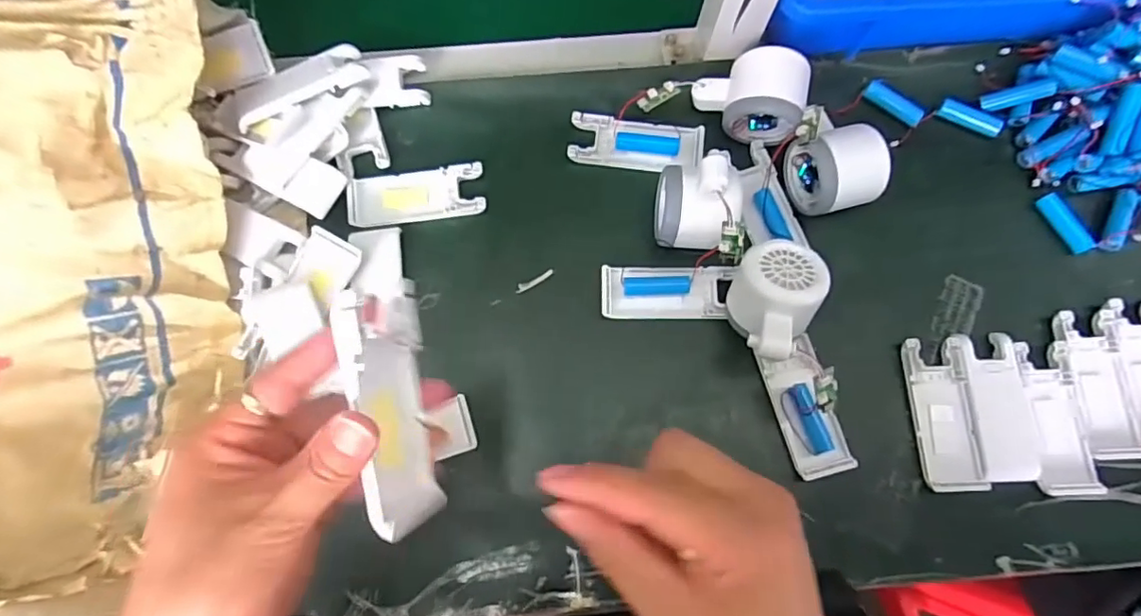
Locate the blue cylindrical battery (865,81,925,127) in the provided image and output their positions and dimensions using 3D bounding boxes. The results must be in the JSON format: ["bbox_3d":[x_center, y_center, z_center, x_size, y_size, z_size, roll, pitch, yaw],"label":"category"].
[{"bbox_3d":[0.259,-0.163,0.454,0.050,0.013,0.016,32,79,7],"label":"blue cylindrical battery"}]

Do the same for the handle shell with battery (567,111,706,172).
[{"bbox_3d":[0.052,-0.129,0.447,0.103,0.009,0.041,8,77,2],"label":"handle shell with battery"}]

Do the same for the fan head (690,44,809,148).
[{"bbox_3d":[0.138,-0.163,0.436,0.084,0.044,0.061,25,78,6],"label":"fan head"}]

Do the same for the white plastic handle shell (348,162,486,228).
[{"bbox_3d":[-0.119,-0.087,0.439,0.102,0.006,0.042,-7,77,-2],"label":"white plastic handle shell"}]

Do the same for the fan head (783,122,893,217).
[{"bbox_3d":[0.195,-0.103,0.418,0.058,0.056,0.062,-18,77,-4],"label":"fan head"}]

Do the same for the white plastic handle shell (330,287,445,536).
[{"bbox_3d":[-0.077,0.043,0.244,0.018,0.050,0.101,-5,94,17],"label":"white plastic handle shell"}]

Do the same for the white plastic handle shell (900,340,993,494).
[{"bbox_3d":[0.261,0.074,0.399,0.041,0.010,0.103,-1,77,0],"label":"white plastic handle shell"}]

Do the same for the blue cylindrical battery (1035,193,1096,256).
[{"bbox_3d":[0.376,-0.064,0.433,0.014,0.015,0.050,-28,78,-6],"label":"blue cylindrical battery"}]

